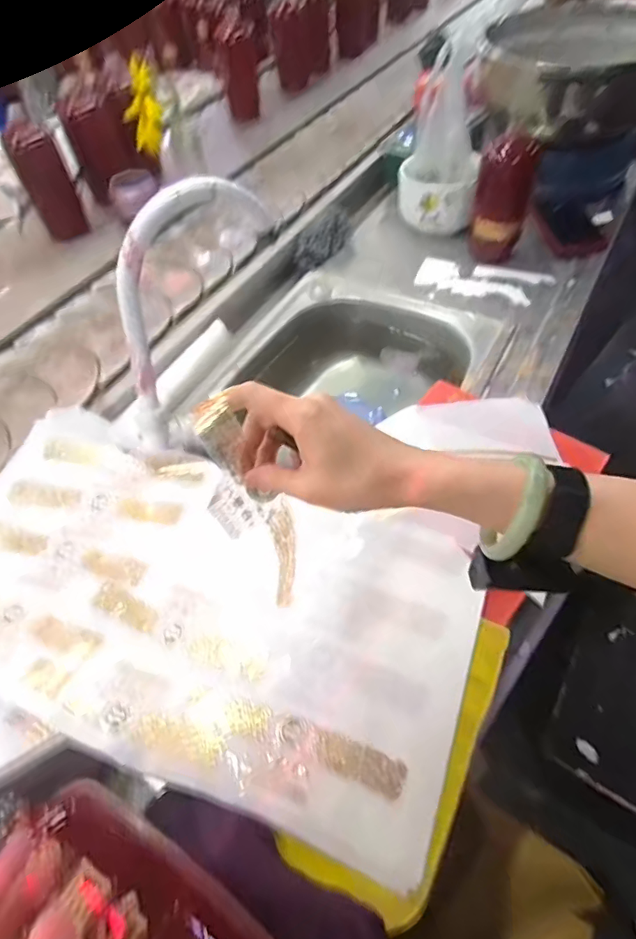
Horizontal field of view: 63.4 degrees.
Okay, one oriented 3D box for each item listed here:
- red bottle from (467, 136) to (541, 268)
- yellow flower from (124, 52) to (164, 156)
[{"bbox_3d":[0.283,-0.409,0.796,0.081,0.171,0.061,9,55,10],"label":"red bottle"},{"bbox_3d":[-0.304,-0.623,0.890,0.063,0.136,0.045,-12,54,-6],"label":"yellow flower"}]

